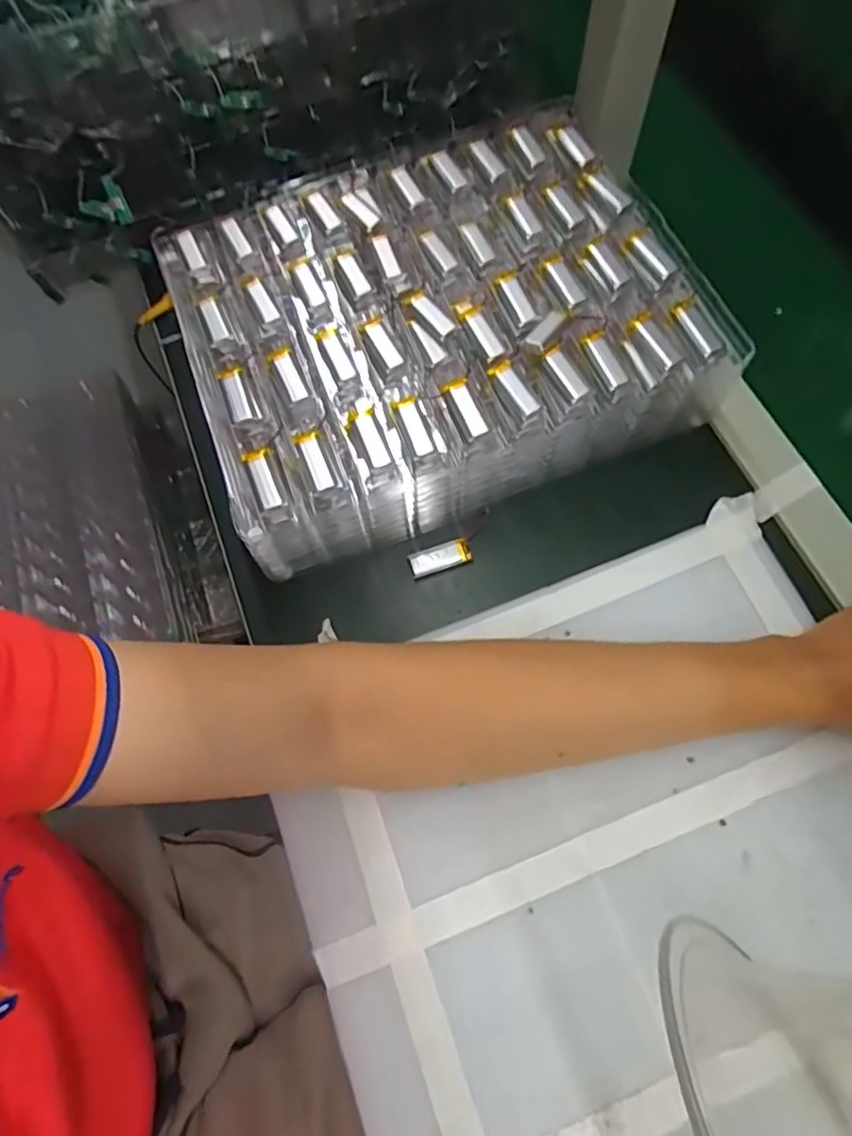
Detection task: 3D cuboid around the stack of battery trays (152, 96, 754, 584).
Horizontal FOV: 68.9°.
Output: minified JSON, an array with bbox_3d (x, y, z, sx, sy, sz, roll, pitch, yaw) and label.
[{"bbox_3d":[0.003,-0.172,0.428,0.318,0.077,0.255,-20,68,-5],"label":"stack of battery trays"}]

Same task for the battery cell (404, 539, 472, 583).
[{"bbox_3d":[0.009,-0.007,0.408,0.040,0.005,0.017,-18,68,-4],"label":"battery cell"}]

